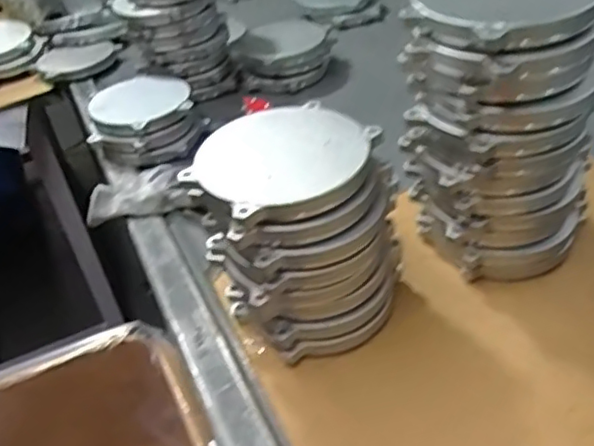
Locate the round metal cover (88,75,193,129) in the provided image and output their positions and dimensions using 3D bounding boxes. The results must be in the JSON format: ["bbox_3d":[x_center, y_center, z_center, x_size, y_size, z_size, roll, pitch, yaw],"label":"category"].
[{"bbox_3d":[-0.210,-0.166,0.813,0.127,0.018,0.127,-5,39,4],"label":"round metal cover"}]

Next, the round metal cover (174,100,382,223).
[{"bbox_3d":[-0.015,-0.051,0.475,0.133,0.017,0.133,-5,39,4],"label":"round metal cover"}]

